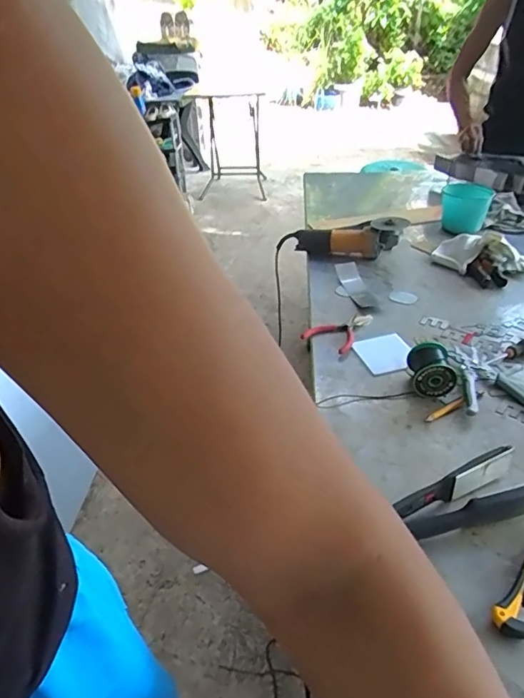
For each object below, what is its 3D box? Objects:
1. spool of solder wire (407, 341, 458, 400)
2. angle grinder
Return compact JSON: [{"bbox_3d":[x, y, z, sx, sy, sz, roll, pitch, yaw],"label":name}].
[{"bbox_3d":[0.294,0.034,0.879,0.067,0.067,0.085,-3,36,-3],"label":"spool of solder wire"},{"bbox_3d":[0.211,-0.288,1.307,0.307,0.108,0.085,3,36,6],"label":"angle grinder"}]

